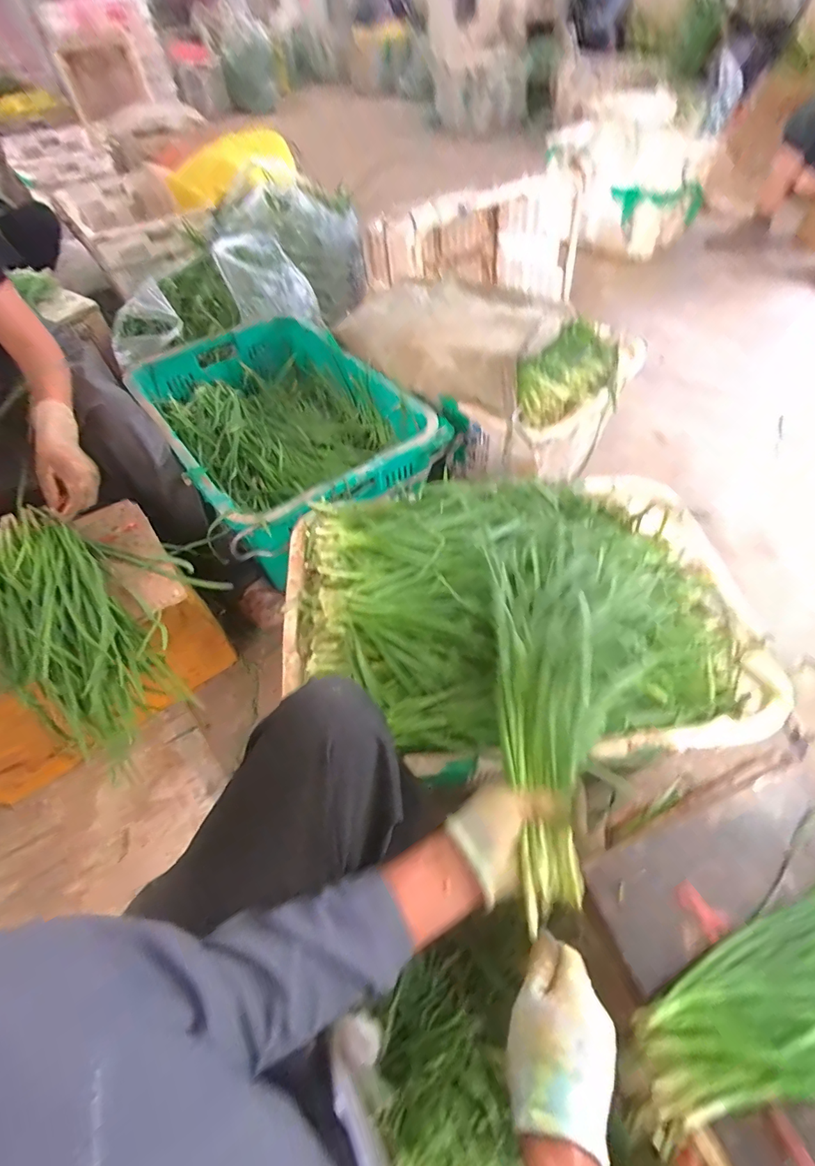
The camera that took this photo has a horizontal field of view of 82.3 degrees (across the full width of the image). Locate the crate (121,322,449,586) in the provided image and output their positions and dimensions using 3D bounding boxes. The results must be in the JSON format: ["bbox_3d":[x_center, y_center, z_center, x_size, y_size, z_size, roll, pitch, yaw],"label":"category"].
[{"bbox_3d":[-0.288,-0.363,1.081,0.513,0.201,0.727,-38,61,-22],"label":"crate"}]

